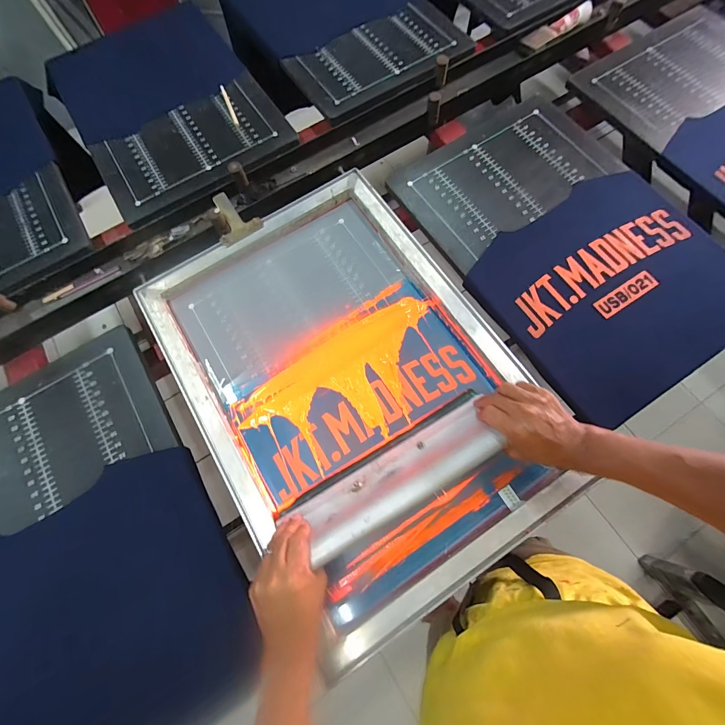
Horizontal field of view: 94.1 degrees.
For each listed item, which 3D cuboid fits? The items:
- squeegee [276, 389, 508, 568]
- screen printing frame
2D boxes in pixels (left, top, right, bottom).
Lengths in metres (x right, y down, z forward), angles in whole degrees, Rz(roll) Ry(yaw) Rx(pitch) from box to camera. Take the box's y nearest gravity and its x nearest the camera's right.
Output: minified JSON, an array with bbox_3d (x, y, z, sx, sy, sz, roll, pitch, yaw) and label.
[{"bbox_3d":[0.053,0.152,0.445,0.272,0.119,0.030,-31,113,-7],"label":"squeegee"},{"bbox_3d":[-0.018,0.017,0.542,0.465,0.039,0.644,-32,75,-7],"label":"screen printing frame"}]

